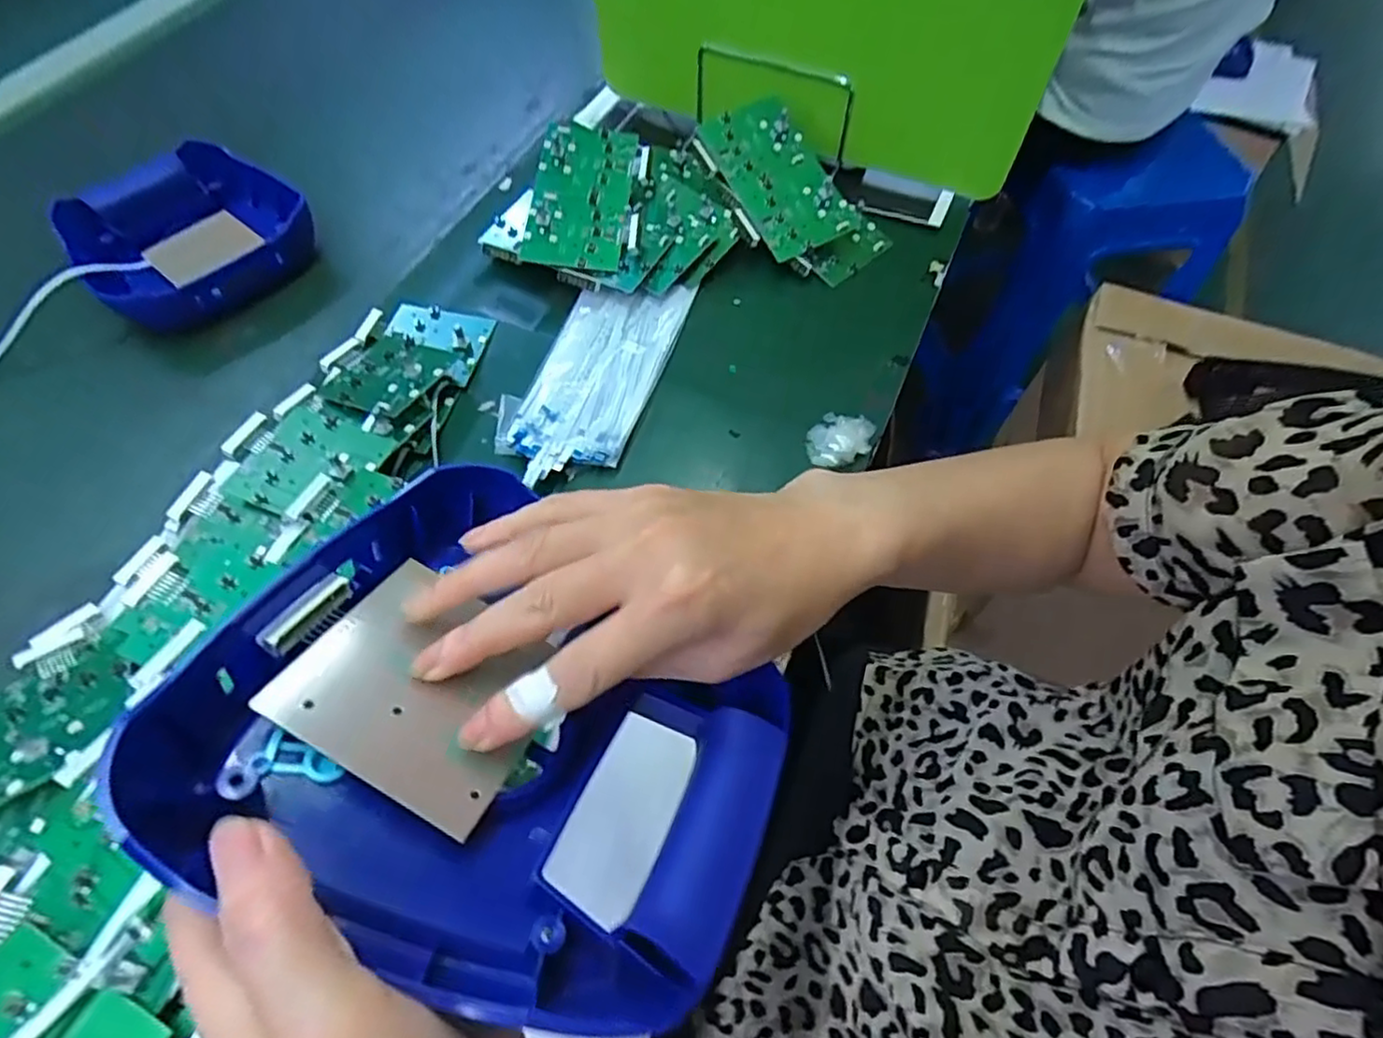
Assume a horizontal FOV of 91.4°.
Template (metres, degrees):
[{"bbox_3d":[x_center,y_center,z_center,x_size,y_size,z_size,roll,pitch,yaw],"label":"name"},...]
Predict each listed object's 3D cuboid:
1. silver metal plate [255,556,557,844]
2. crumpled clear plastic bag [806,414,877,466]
[{"bbox_3d":[-0.091,0.058,0.234,0.079,0.004,0.069,32,49,1],"label":"silver metal plate"},{"bbox_3d":[0.104,-0.051,0.480,0.044,0.035,0.037,13,61,6],"label":"crumpled clear plastic bag"}]

